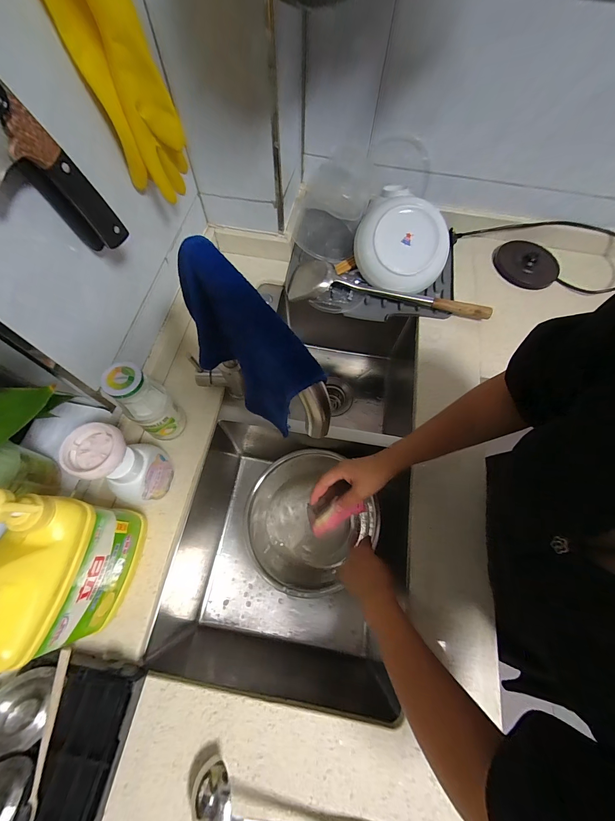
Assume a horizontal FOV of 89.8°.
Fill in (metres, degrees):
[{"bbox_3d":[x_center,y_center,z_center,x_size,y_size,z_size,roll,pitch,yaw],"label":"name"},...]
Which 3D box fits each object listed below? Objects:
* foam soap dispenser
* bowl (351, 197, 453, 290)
[{"bbox_3d":[-0.242,0.077,0.420,0.063,0.172,0.080,7,67,1],"label":"foam soap dispenser"},{"bbox_3d":[0.195,-0.342,0.639,0.187,0.060,0.187,0,96,2],"label":"bowl"}]

